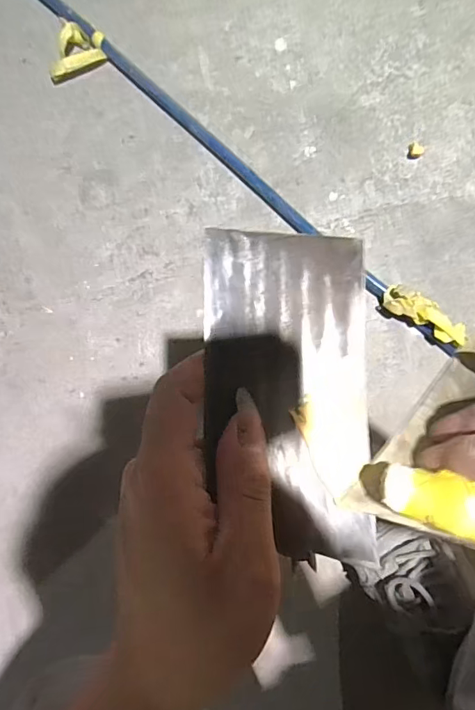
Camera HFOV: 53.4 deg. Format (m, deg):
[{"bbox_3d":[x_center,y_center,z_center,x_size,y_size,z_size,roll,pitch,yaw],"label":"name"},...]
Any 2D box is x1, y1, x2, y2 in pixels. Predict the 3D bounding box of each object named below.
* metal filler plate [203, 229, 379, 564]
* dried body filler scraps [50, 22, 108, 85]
[{"bbox_3d":[0.023,0.016,0.207,0.074,0.006,0.139,0,84,-12],"label":"metal filler plate"},{"bbox_3d":[-0.176,-0.328,0.504,0.066,0.018,0.047,-21,88,5],"label":"dried body filler scraps"}]

